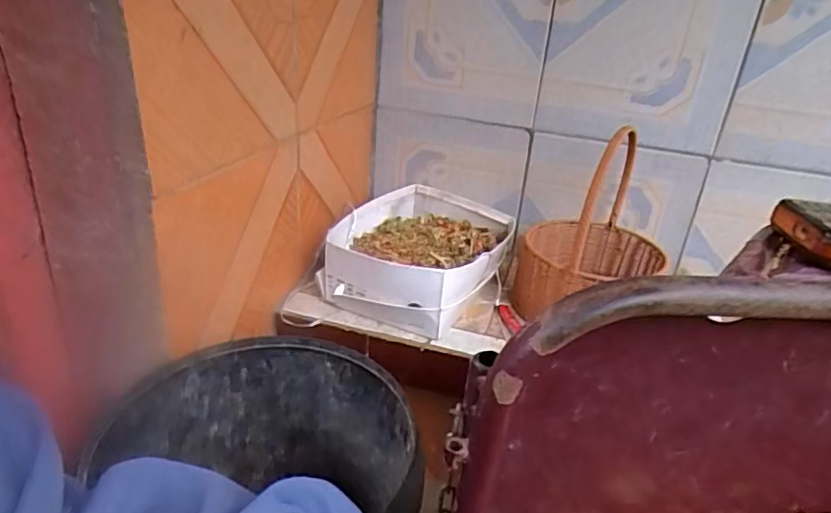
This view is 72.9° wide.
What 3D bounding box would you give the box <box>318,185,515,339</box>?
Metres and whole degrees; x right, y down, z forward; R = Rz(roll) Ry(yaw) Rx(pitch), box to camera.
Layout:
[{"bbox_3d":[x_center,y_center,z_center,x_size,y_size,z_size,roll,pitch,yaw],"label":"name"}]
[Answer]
[{"bbox_3d":[0.012,-0.011,0.936,0.243,0.106,0.305,14,28,17],"label":"box"}]

